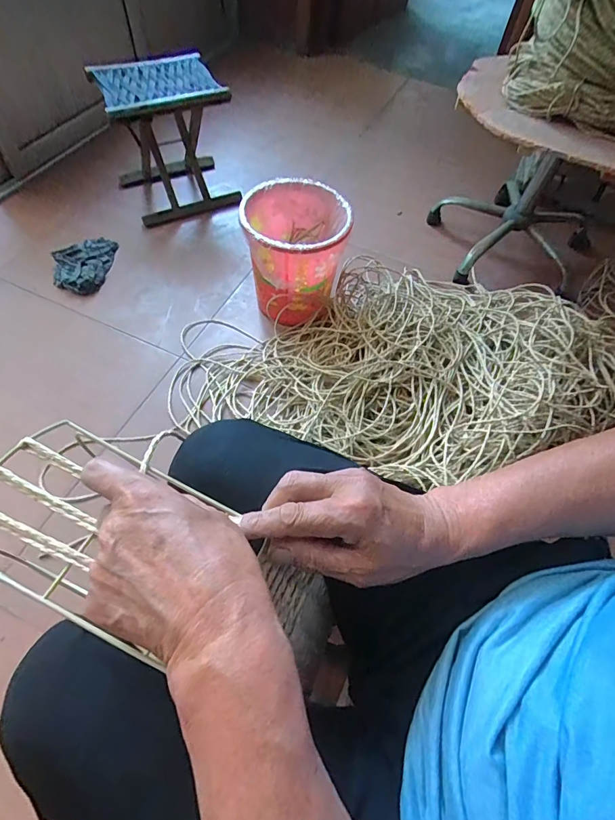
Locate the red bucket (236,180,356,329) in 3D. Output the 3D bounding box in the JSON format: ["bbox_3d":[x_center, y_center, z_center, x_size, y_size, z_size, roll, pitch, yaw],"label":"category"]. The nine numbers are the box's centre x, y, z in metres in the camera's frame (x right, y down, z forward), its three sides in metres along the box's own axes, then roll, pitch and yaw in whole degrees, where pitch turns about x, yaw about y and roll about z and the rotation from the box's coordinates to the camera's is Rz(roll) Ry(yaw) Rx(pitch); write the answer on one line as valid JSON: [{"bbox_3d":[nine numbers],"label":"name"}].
[{"bbox_3d":[-0.030,-0.370,1.031,0.225,0.268,0.232,1,60,-2],"label":"red bucket"}]

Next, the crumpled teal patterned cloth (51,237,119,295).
[{"bbox_3d":[-0.609,-0.393,1.131,0.147,0.040,0.194,7,60,1],"label":"crumpled teal patterned cloth"}]

